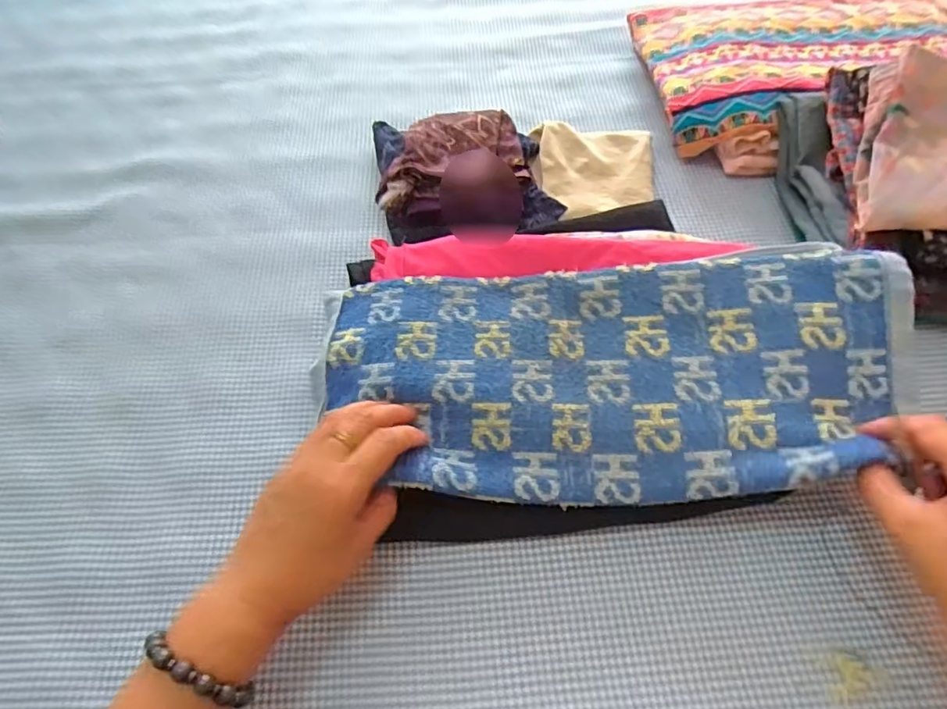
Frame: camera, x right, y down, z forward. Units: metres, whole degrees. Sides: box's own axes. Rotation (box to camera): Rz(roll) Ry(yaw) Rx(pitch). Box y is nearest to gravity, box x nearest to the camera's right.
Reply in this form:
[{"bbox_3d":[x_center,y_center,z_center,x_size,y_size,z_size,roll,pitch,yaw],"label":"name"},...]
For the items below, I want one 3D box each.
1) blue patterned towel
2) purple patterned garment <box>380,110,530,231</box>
[{"bbox_3d":[0.088,0.015,0.384,0.390,0.048,0.168,-2,59,7],"label":"blue patterned towel"},{"bbox_3d":[-0.017,-0.179,0.546,0.140,0.056,0.137,2,61,4],"label":"purple patterned garment"}]

